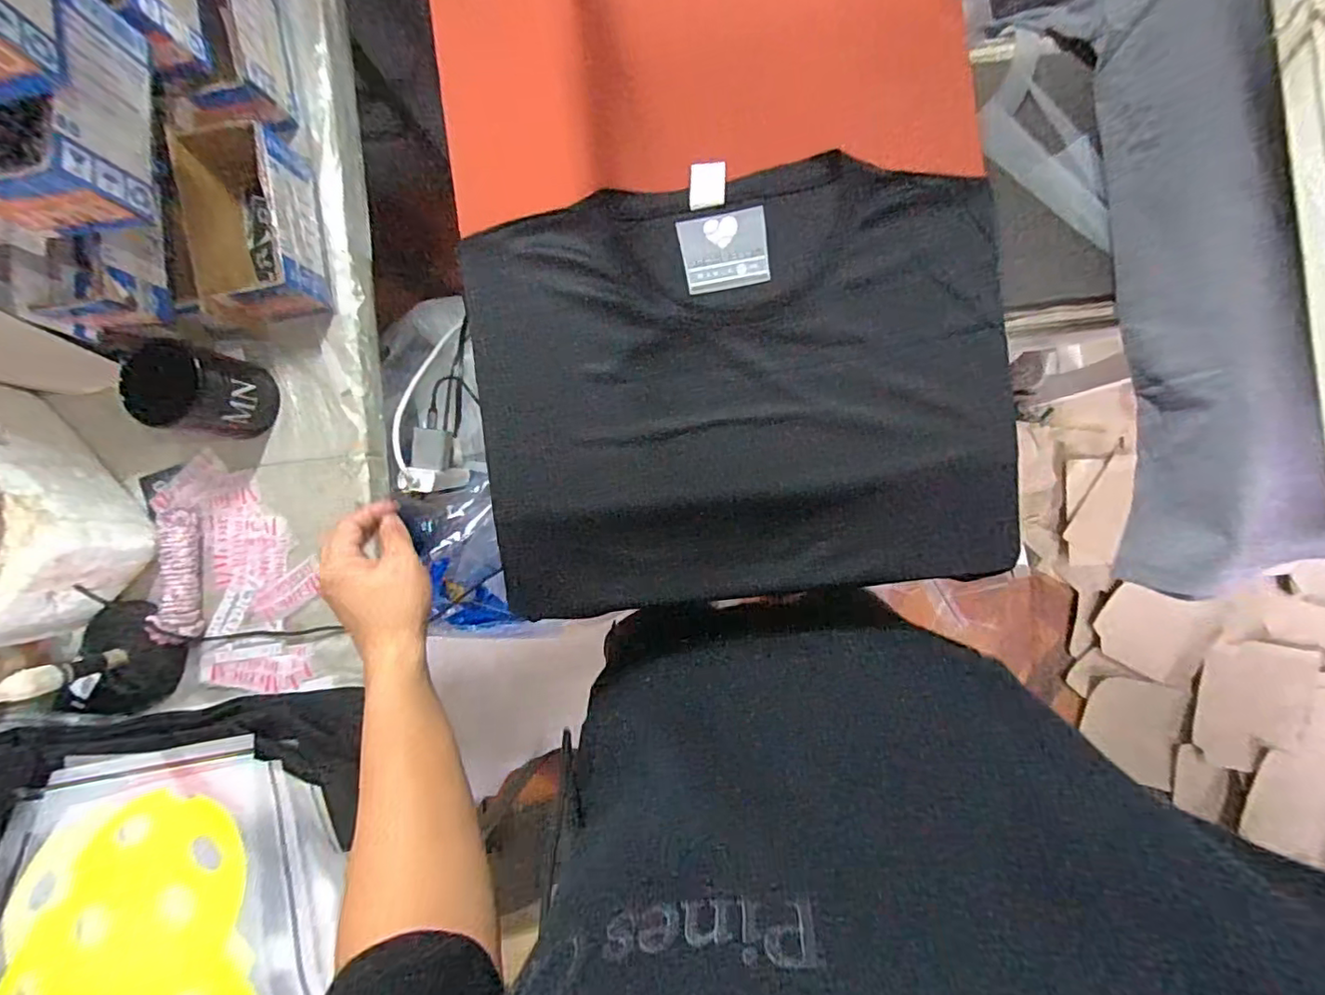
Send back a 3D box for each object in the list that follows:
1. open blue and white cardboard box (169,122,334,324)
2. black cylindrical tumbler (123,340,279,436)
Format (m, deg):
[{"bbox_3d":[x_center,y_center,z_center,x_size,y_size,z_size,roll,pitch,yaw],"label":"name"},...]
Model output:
[{"bbox_3d":[-0.400,-0.270,0.580,0.097,0.075,0.192,-8,89,5],"label":"open blue and white cardboard box"},{"bbox_3d":[-0.443,-0.101,0.570,0.070,0.103,0.077,0,89,5],"label":"black cylindrical tumbler"}]

